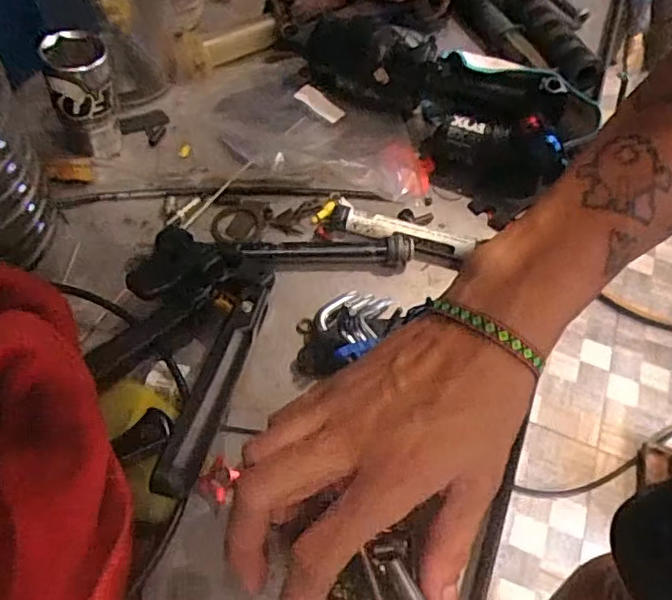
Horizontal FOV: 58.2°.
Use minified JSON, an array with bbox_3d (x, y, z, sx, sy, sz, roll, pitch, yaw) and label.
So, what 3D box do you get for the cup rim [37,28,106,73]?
[{"bbox_3d":[-0.165,-0.157,0.377,0.037,0.012,0.038,-22,61,-20],"label":"cup rim"}]

